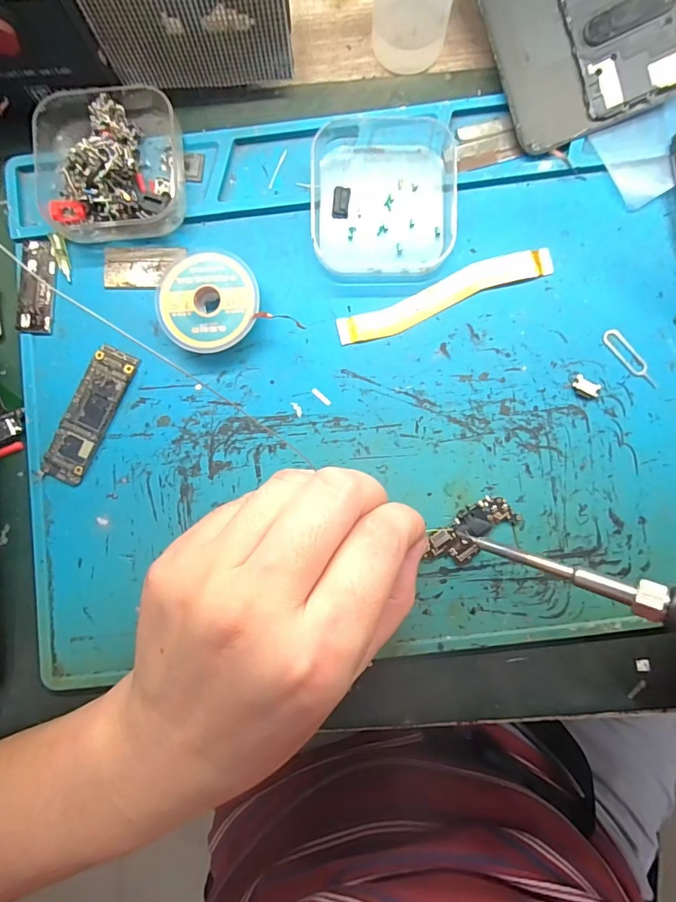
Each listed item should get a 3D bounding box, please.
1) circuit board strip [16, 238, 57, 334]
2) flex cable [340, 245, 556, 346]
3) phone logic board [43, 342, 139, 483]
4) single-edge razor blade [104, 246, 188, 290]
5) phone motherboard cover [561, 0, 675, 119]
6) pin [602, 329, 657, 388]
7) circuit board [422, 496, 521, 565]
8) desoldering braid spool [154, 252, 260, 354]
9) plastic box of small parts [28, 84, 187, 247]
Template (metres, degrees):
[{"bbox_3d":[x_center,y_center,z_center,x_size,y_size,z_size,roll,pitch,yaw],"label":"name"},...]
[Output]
[{"bbox_3d":[-0.140,-0.077,0.204,0.017,0.004,0.044,-2,87,1],"label":"circuit board strip"},{"bbox_3d":[0.049,-0.072,0.200,0.101,0.004,0.017,-21,87,0],"label":"flex cable"},{"bbox_3d":[-0.114,-0.016,0.200,0.019,0.004,0.064,25,88,2],"label":"phone logic board"},{"bbox_3d":[-0.090,-0.086,0.204,0.038,0.004,0.019,-1,93,-1],"label":"single-edge razor blade"},{"bbox_3d":[0.129,-0.188,0.187,0.053,0.004,0.066,-19,96,13],"label":"phone motherboard cover"},{"bbox_3d":[0.133,-0.042,0.196,0.008,0.004,0.033,-39,87,-1],"label":"pin"},{"bbox_3d":[0.059,0.036,0.192,0.041,0.007,0.019,-35,87,-1],"label":"circuit board"},{"bbox_3d":[-0.059,-0.066,0.198,0.047,0.013,0.042,24,88,2],"label":"desoldering braid spool"},{"bbox_3d":[-0.102,-0.131,0.196,0.061,0.023,0.066,-1,87,1],"label":"plastic box of small parts"}]

